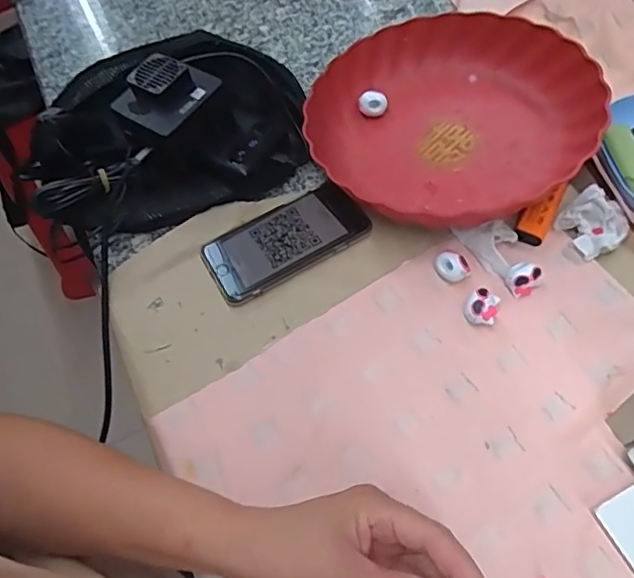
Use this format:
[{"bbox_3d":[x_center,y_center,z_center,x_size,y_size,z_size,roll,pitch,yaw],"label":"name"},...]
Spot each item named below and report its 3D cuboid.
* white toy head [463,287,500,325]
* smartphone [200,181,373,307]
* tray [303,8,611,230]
[{"bbox_3d":[0.122,0.014,0.423,0.023,0.020,0.022,15,63,15],"label":"white toy head"},{"bbox_3d":[-0.027,-0.041,0.484,0.135,0.015,0.069,-30,61,-10],"label":"smartphone"},{"bbox_3d":[0.108,-0.155,0.500,0.231,0.062,0.243,39,71,25],"label":"tray"}]

